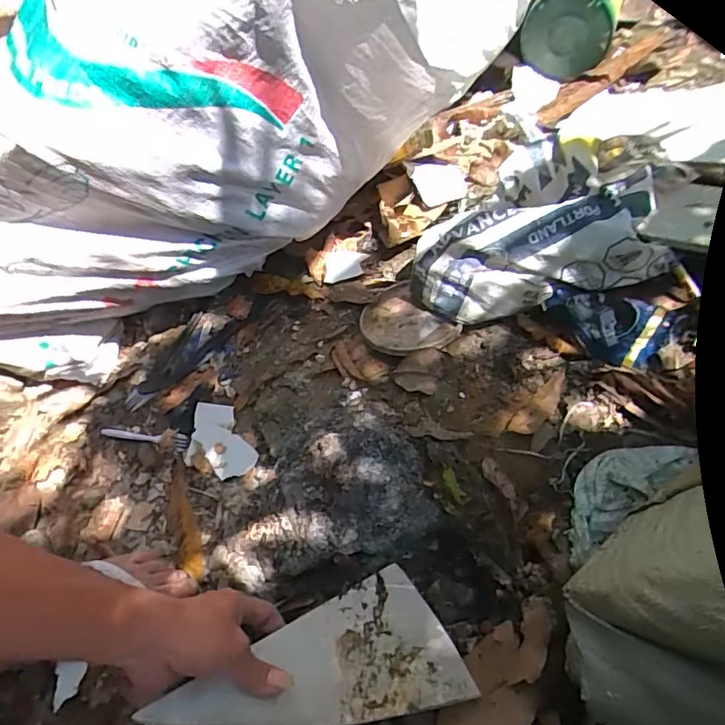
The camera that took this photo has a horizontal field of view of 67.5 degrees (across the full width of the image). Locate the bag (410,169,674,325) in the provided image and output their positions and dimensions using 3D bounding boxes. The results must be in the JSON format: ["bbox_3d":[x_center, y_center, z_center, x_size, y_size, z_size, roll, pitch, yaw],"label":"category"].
[{"bbox_3d":[0.222,-0.157,0.731,0.327,0.121,0.144,-11,48,18],"label":"bag"}]

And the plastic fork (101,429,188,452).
[{"bbox_3d":[-0.310,0.103,0.768,0.143,0.018,0.021,11,52,14],"label":"plastic fork"}]

